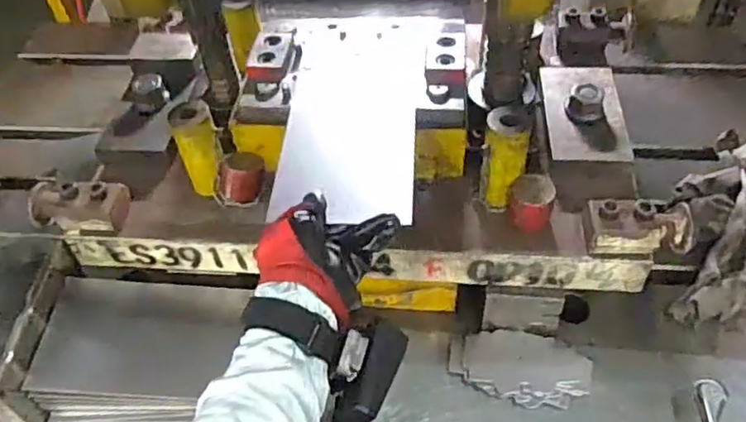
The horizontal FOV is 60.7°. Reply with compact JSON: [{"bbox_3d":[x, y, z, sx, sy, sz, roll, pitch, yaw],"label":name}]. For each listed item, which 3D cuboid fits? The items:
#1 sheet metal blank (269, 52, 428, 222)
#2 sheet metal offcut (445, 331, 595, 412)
[{"bbox_3d":[-0.016,-0.079,0.595,0.126,0.006,0.222,0,50,5],"label":"sheet metal blank"},{"bbox_3d":[0.148,0.156,0.643,0.137,0.012,0.078,10,50,12],"label":"sheet metal offcut"}]

